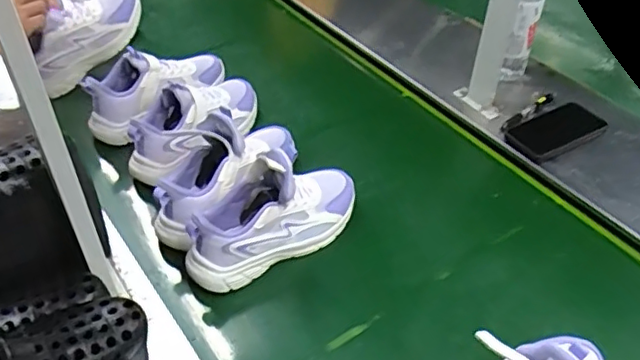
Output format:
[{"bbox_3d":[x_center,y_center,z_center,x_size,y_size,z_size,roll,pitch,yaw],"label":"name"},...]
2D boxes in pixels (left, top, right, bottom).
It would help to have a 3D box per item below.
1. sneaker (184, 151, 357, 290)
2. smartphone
[{"bbox_3d":[-0.057,0.035,0.773,0.252,0.142,0.086,-29,50,-27],"label":"sneaker"},{"bbox_3d":[0.377,-0.079,0.950,0.141,0.008,0.083,-24,52,-10],"label":"smartphone"}]

